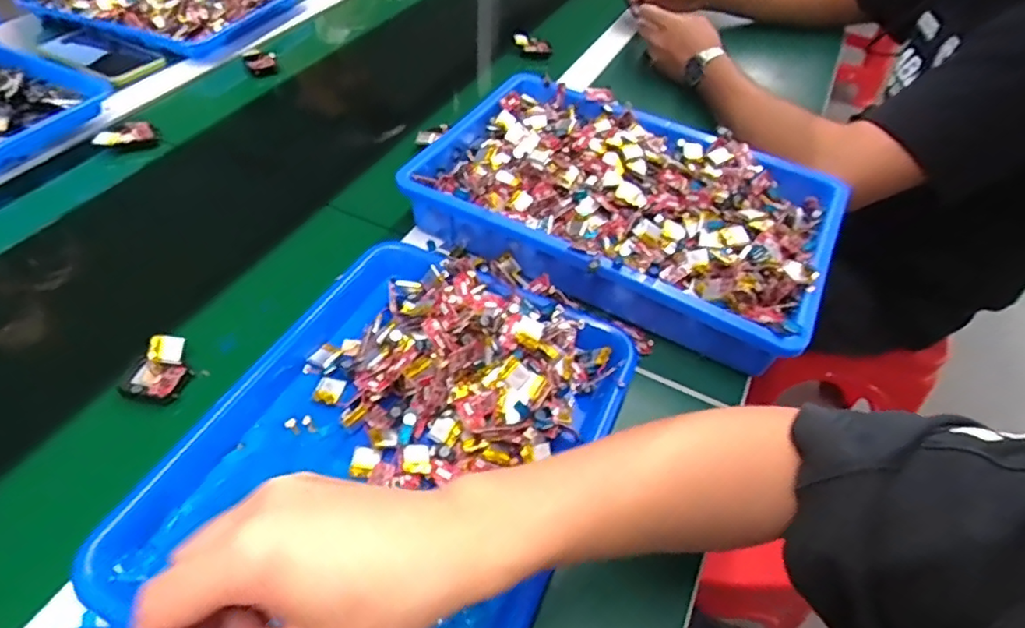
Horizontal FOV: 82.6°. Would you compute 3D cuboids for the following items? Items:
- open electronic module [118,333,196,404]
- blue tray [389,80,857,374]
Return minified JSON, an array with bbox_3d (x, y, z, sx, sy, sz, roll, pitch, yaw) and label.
[{"bbox_3d":[-0.268,0.040,0.442,0.042,0.024,0.048,15,50,7],"label":"open electronic module"},{"bbox_3d":[0.105,-0.109,0.574,0.383,0.063,0.241,26,52,16],"label":"blue tray"}]

